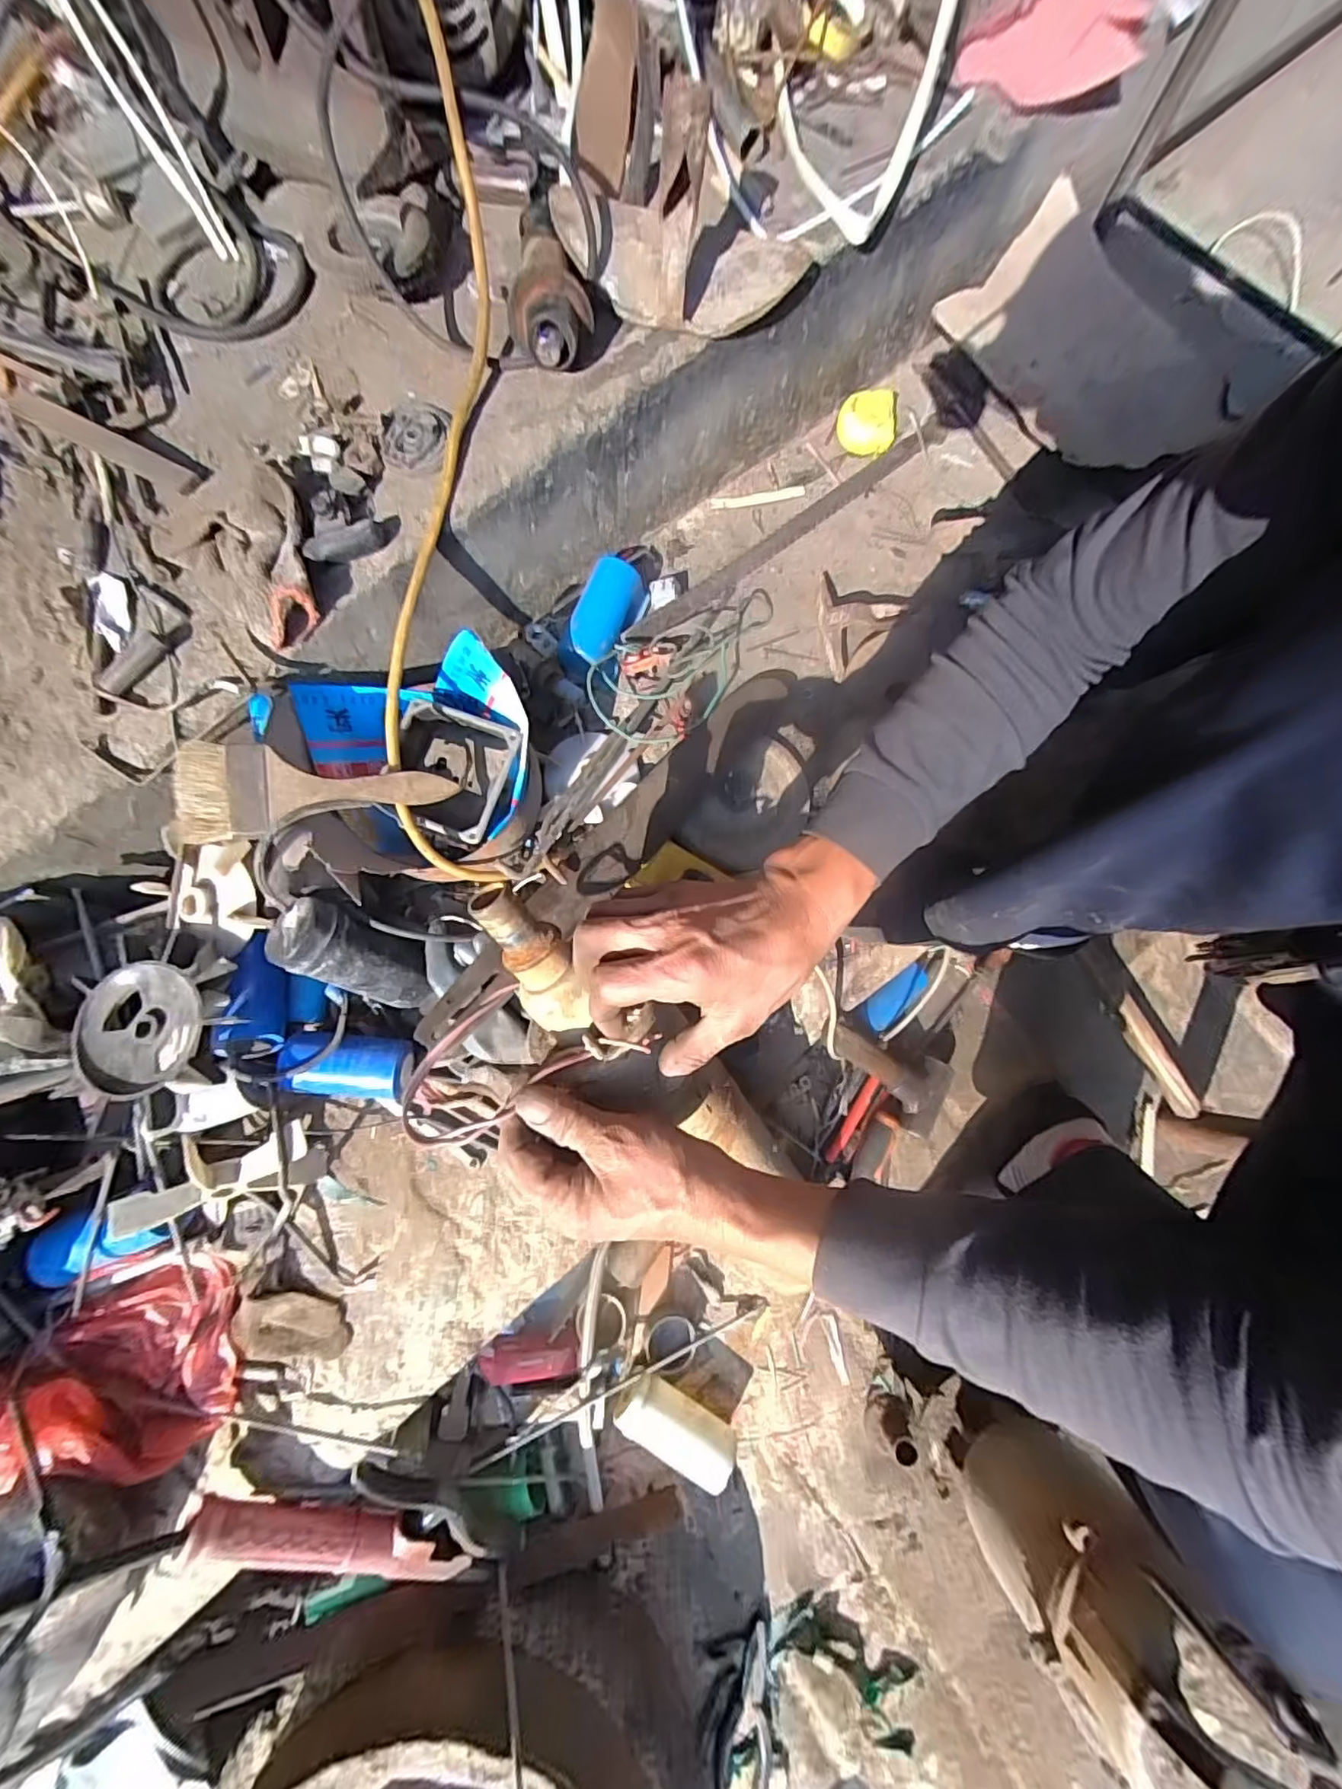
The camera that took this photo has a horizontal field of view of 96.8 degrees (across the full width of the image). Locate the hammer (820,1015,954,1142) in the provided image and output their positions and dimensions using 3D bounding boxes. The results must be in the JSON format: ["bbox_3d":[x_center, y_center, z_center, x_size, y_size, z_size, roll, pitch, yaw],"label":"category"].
[{"bbox_3d":[0.233,0.190,0.654,0.183,0.027,0.084,34,80,-23],"label":"hammer"}]

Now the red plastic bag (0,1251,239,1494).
[{"bbox_3d":[-0.447,0.386,0.456,0.189,0.079,0.136,-20,79,-3],"label":"red plastic bag"}]

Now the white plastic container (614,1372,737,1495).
[{"bbox_3d":[0.005,0.553,0.611,0.126,0.041,0.054,35,81,7],"label":"white plastic container"}]

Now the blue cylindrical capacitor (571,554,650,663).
[{"bbox_3d":[-0.067,-0.279,0.608,0.051,0.054,0.114,22,80,5],"label":"blue cylindrical capacitor"}]

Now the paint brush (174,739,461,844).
[{"bbox_3d":[-0.264,-0.078,0.450,0.185,0.018,0.067,-3,79,-13],"label":"paint brush"}]

